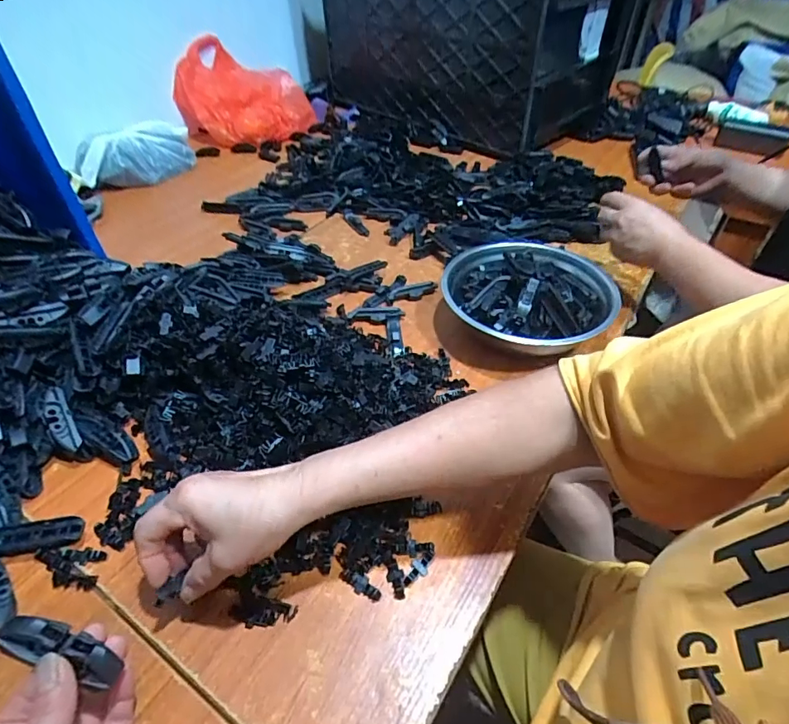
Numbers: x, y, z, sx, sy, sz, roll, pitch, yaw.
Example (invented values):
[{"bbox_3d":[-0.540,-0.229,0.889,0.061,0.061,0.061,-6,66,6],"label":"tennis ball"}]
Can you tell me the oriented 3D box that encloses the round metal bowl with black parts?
[{"bbox_3d":[0.164,-0.082,0.588,0.211,0.064,0.202,-1,45,1],"label":"round metal bowl with black parts"}]

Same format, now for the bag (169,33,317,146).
[{"bbox_3d":[-0.342,-0.616,1.074,0.286,0.135,0.239,-21,48,-19],"label":"bag"}]

